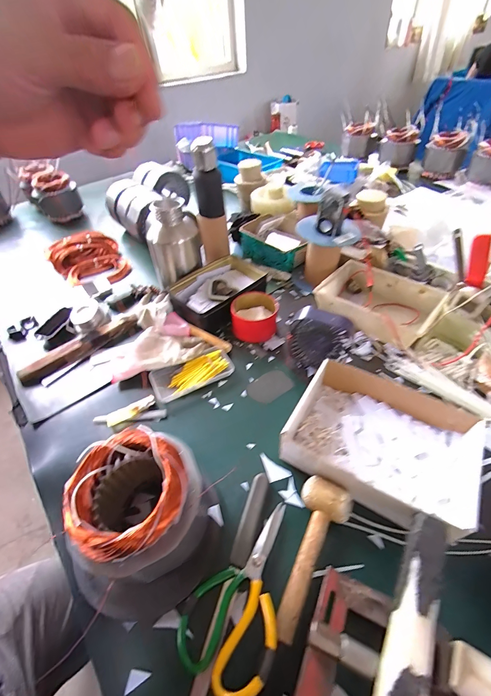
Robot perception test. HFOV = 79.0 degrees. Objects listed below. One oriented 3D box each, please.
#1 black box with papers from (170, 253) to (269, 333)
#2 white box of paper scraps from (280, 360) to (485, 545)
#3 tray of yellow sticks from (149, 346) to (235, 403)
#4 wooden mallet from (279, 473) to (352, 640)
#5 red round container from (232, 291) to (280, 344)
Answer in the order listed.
[{"bbox_3d":[-0.064,-0.137,0.750,0.235,0.074,0.162,-35,54,-25],"label":"black box with papers"},{"bbox_3d":[0.204,0.144,0.452,0.267,0.072,0.187,22,53,23],"label":"white box of paper scraps"},{"bbox_3d":[-0.105,0.053,0.599,0.157,0.023,0.074,-23,50,-16],"label":"tray of yellow sticks"},{"bbox_3d":[0.081,0.256,0.375,0.061,0.039,0.176,19,52,20],"label":"wooden mallet"},{"bbox_3d":[0.021,-0.076,0.689,0.100,0.057,0.125,3,48,8],"label":"red round container"}]

